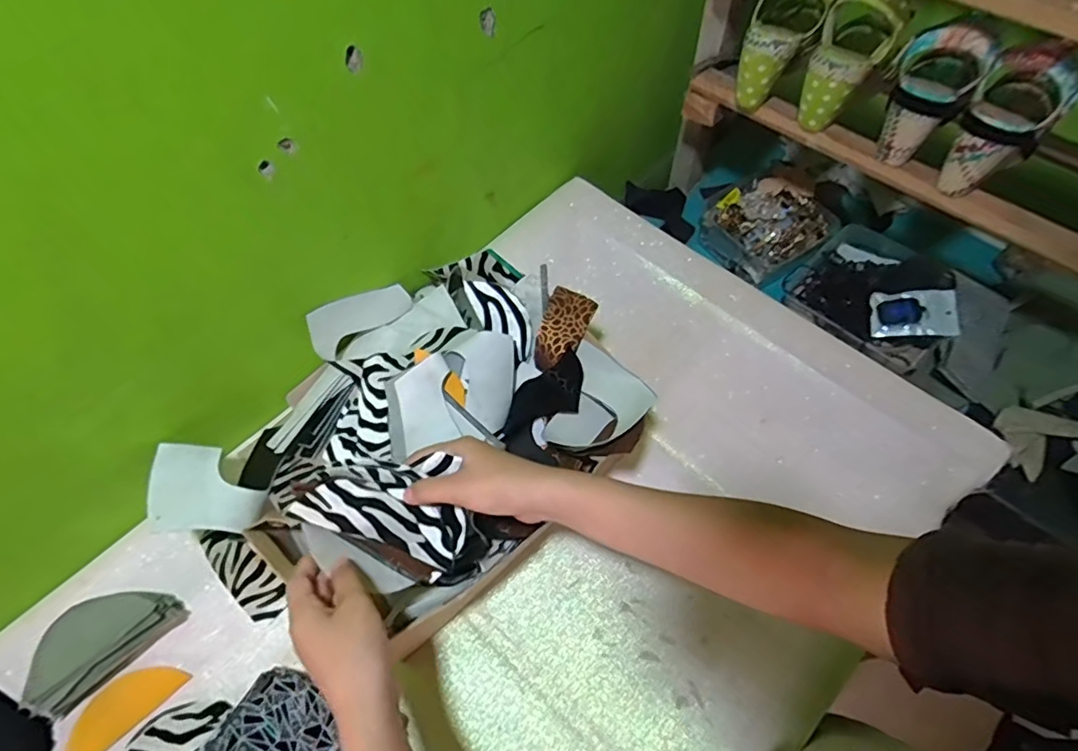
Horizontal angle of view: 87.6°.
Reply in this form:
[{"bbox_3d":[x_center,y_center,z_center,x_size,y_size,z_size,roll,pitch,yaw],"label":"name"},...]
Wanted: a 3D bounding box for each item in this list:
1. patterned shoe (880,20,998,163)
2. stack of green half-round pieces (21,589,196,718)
[{"bbox_3d":[0.417,-0.305,0.604,0.081,0.131,0.088,30,65,18],"label":"patterned shoe"},{"bbox_3d":[-0.403,0.245,0.516,0.127,0.042,0.067,-38,66,-19],"label":"stack of green half-round pieces"}]

